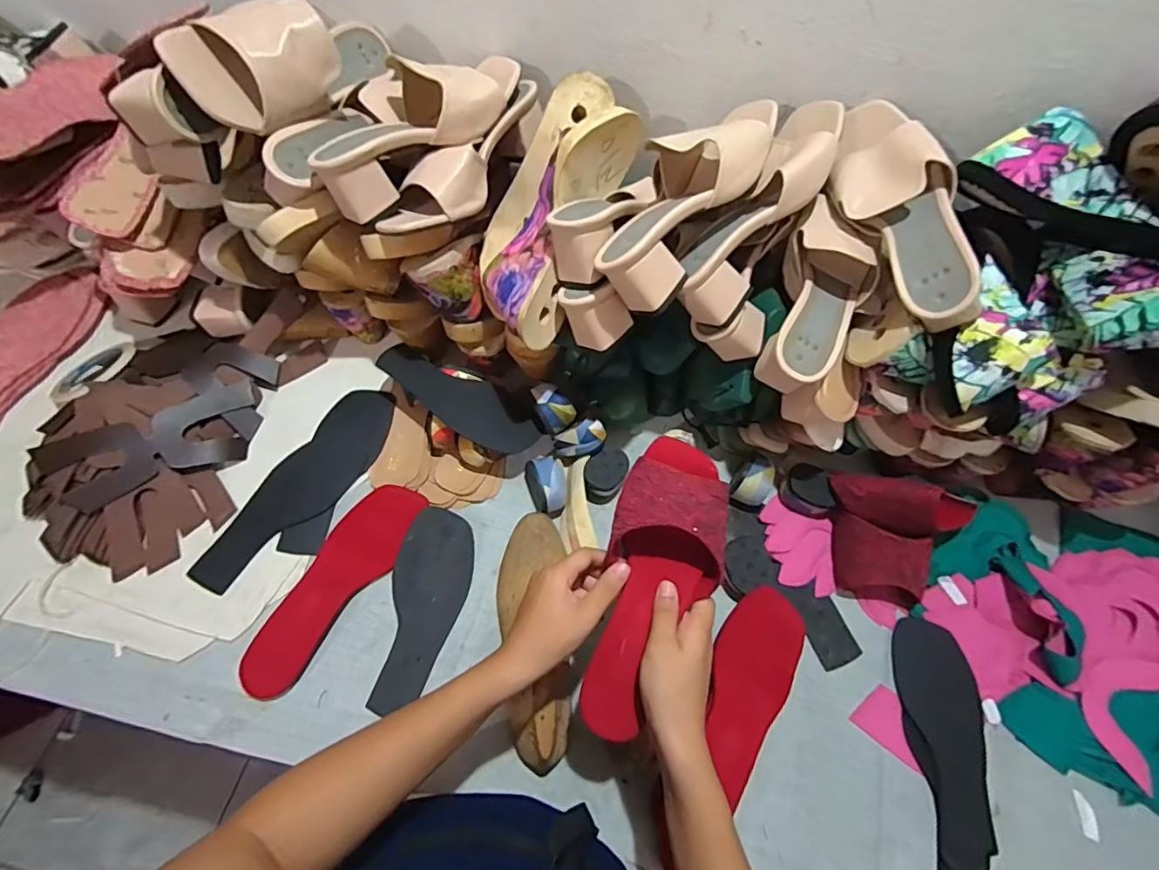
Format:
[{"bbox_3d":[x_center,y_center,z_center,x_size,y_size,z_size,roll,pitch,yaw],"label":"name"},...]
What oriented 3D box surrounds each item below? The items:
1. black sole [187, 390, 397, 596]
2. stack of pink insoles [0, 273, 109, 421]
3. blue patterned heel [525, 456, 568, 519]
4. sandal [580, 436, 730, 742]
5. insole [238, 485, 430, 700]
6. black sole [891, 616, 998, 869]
[{"bbox_3d":[-0.315,0.057,0.608,0.087,0.009,0.271,32,66,11],"label":"black sole"},{"bbox_3d":[-0.688,-0.084,0.633,0.090,0.026,0.278,20,64,5],"label":"stack of pink insoles"},{"bbox_3d":[-0.037,0.060,0.609,0.046,0.047,0.058,-5,65,-7],"label":"blue patterned heel"},{"bbox_3d":[0.058,0.118,0.424,0.094,0.050,0.233,19,83,6],"label":"sandal"},{"bbox_3d":[-0.255,0.154,0.555,0.071,0.014,0.234,27,65,9],"label":"insole"},{"bbox_3d":[0.375,0.316,0.533,0.077,0.008,0.241,5,64,-2],"label":"black sole"}]

